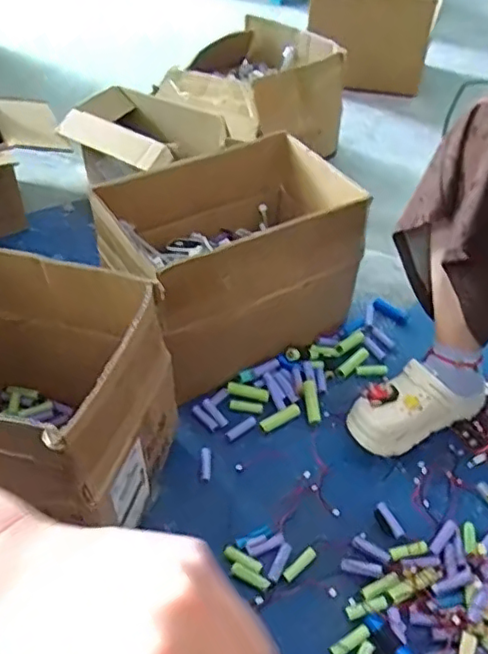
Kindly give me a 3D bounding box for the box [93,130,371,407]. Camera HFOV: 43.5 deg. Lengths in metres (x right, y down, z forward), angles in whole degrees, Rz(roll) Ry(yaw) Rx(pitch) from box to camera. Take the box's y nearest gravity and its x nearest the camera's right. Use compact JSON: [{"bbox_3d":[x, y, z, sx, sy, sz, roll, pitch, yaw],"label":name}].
[{"bbox_3d":[-0.021,-0.095,0.974,0.347,0.275,0.245,-20,48,-20],"label":"box"}]

